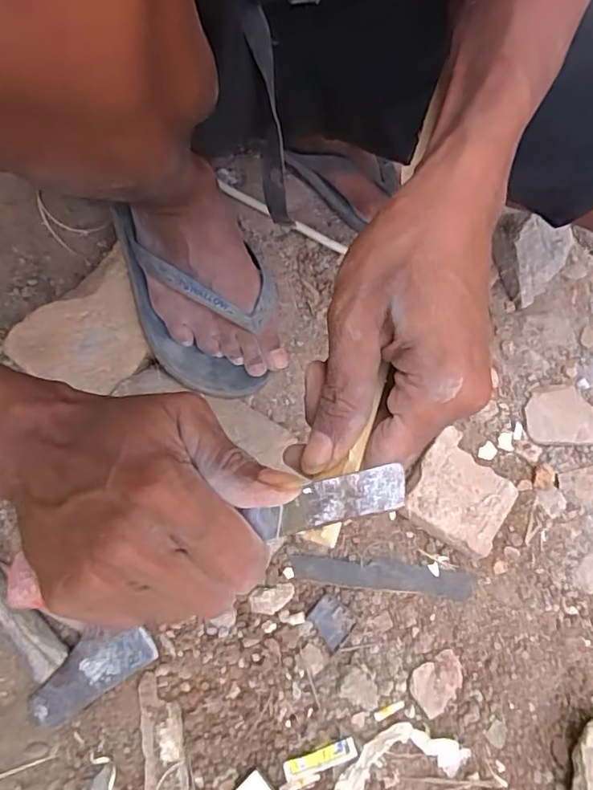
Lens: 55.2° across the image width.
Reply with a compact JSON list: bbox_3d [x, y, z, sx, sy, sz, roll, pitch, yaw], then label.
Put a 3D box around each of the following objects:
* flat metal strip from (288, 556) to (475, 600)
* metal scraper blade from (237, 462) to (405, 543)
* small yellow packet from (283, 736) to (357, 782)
[{"bbox_3d":[0.077,0.163,0.513,0.163,0.006,0.025,6,71,1],"label":"flat metal strip"},{"bbox_3d":[0.012,0.041,0.217,0.062,0.004,0.017,-19,88,22],"label":"metal scraper blade"},{"bbox_3d":[0.019,0.296,0.460,0.060,0.004,0.016,-17,69,-8],"label":"small yellow packet"}]

